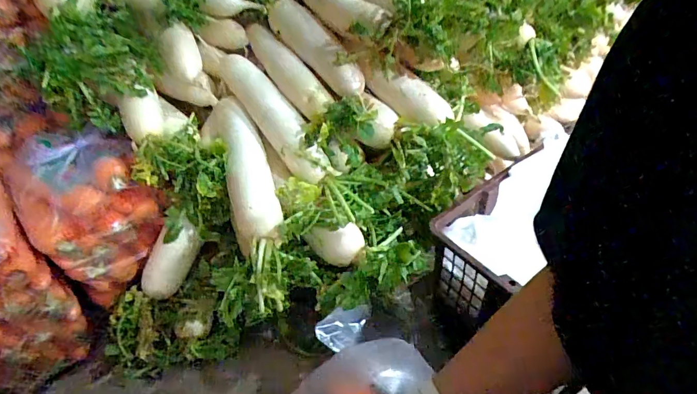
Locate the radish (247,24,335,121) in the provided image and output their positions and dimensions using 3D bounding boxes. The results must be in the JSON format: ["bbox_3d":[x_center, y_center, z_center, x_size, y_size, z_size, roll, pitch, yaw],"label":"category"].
[{"bbox_3d":[-0.109,-0.211,0.683,0.046,0.067,0.242,-27,50,-28],"label":"radish"}]

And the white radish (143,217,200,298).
[{"bbox_3d":[-0.287,0.101,0.675,0.049,0.050,0.135,25,83,23],"label":"white radish"}]

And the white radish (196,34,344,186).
[{"bbox_3d":[-0.138,-0.148,0.660,0.057,0.052,0.320,-31,70,-30],"label":"white radish"}]

